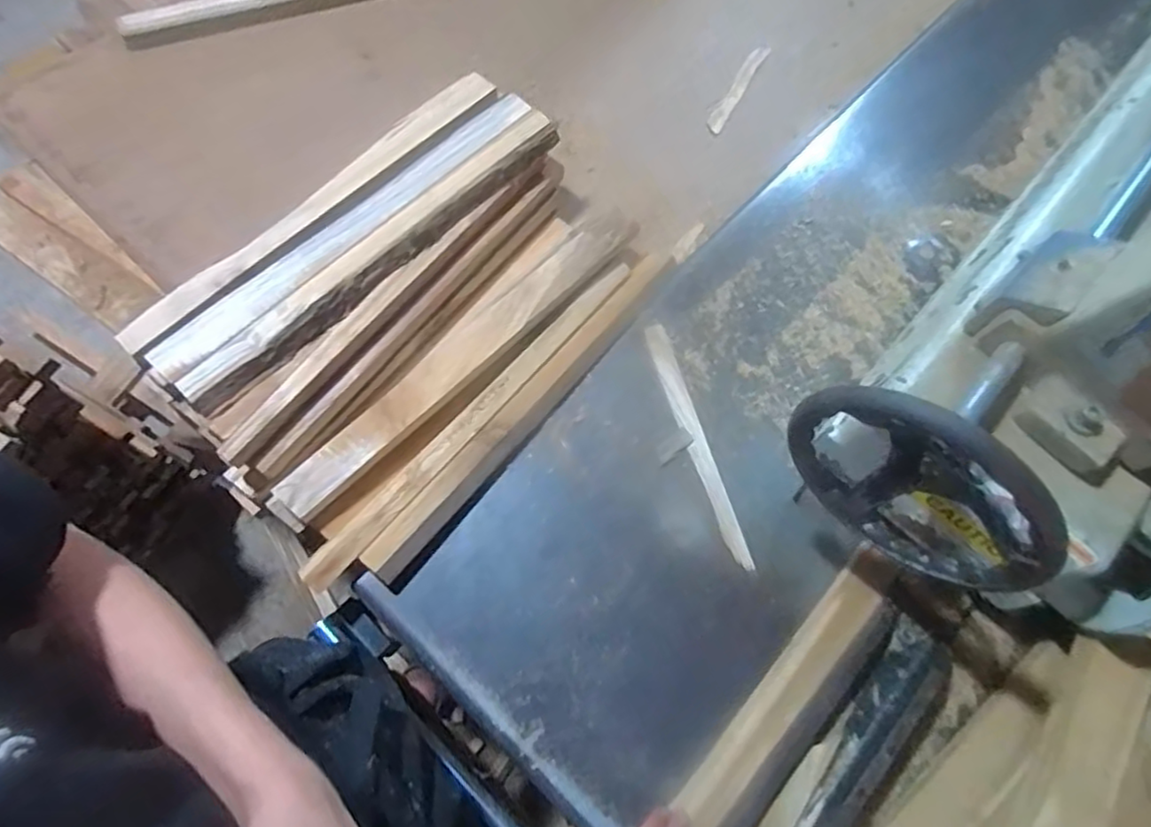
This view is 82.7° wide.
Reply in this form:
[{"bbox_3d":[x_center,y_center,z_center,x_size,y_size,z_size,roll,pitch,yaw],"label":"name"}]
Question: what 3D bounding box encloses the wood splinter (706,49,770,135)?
[{"bbox_3d":[0.234,-0.467,0.933,0.024,0.006,0.191,28,68,9],"label":"wood splinter"}]

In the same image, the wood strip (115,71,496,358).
[{"bbox_3d":[-0.257,-0.219,0.673,0.041,0.013,0.464,39,70,13],"label":"wood strip"}]

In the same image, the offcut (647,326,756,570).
[{"bbox_3d":[0.129,0.030,0.703,0.024,0.005,0.279,-11,69,-18],"label":"offcut"}]

